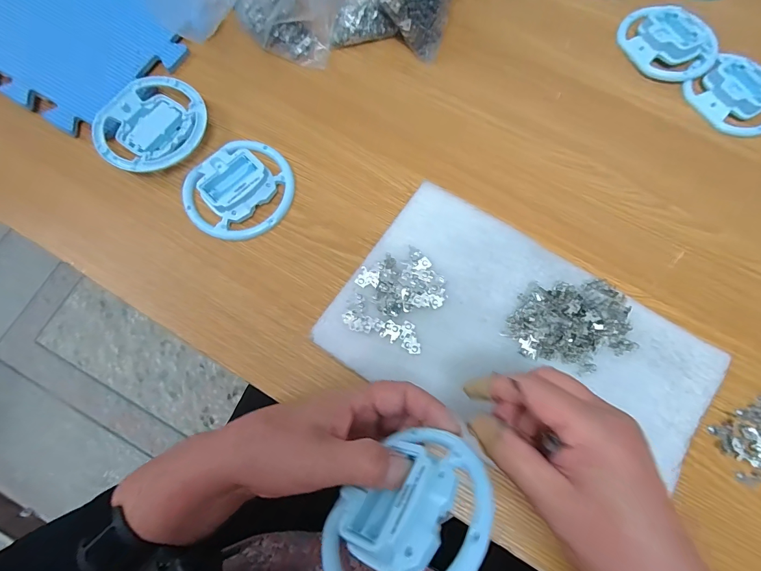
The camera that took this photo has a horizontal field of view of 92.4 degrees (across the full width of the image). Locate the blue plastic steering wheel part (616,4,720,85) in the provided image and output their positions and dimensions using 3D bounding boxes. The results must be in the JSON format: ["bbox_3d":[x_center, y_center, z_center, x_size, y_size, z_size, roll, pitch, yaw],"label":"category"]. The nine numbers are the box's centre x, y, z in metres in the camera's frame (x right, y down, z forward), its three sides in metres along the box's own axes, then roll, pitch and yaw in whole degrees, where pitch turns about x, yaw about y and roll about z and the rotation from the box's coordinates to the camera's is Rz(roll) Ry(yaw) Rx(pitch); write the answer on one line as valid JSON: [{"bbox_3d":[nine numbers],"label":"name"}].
[{"bbox_3d":[0.311,-0.267,0.396,0.075,0.022,0.100,-30,78,-9],"label":"blue plastic steering wheel part"}]

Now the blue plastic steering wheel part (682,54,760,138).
[{"bbox_3d":[0.378,-0.199,0.383,0.078,0.019,0.090,-35,79,-10],"label":"blue plastic steering wheel part"}]

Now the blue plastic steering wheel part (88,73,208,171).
[{"bbox_3d":[-0.223,-0.157,0.354,0.102,0.016,0.103,1,75,-2],"label":"blue plastic steering wheel part"}]

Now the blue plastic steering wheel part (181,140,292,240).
[{"bbox_3d":[-0.134,-0.092,0.347,0.101,0.017,0.092,1,75,-2],"label":"blue plastic steering wheel part"}]

